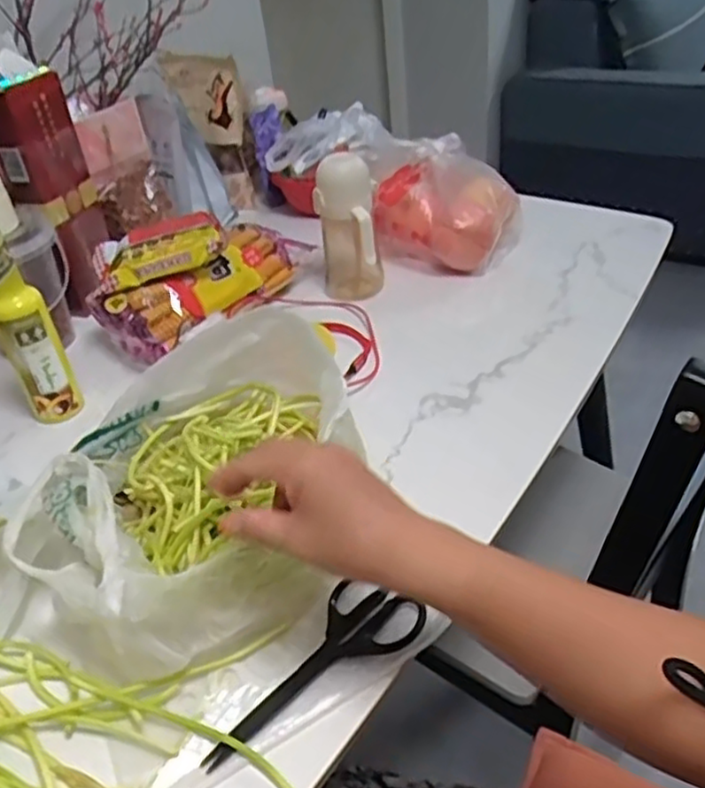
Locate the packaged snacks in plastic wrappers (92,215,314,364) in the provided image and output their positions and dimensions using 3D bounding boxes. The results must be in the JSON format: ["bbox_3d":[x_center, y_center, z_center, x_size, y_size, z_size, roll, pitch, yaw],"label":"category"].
[{"bbox_3d":[-0.170,-0.148,0.852,0.133,0.094,0.275,27,48,37],"label":"packaged snacks in plastic wrappers"}]

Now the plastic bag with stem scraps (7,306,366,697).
[{"bbox_3d":[-0.120,0.067,0.540,0.257,0.134,0.234,-22,39,-19],"label":"plastic bag with stem scraps"}]

